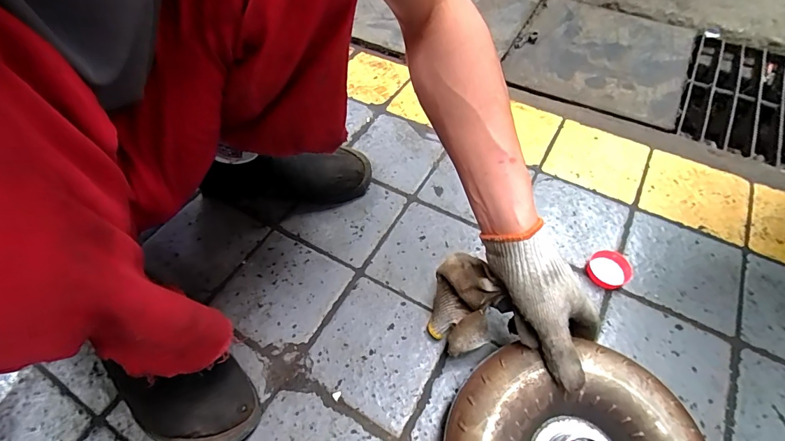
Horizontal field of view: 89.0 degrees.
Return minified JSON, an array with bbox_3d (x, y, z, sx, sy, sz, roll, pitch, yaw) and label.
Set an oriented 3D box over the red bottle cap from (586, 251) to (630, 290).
[{"bbox_3d":[0.299,0.067,0.553,0.053,0.016,0.051,-1,55,1],"label":"red bottle cap"}]

